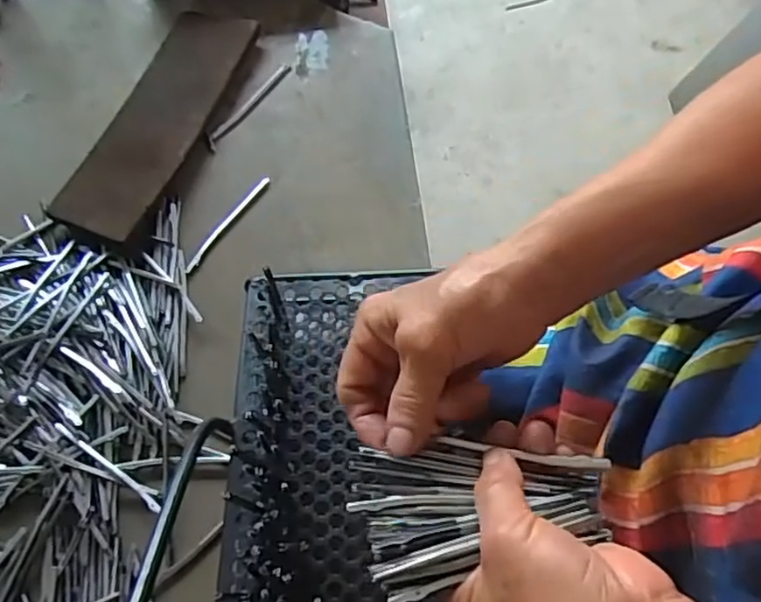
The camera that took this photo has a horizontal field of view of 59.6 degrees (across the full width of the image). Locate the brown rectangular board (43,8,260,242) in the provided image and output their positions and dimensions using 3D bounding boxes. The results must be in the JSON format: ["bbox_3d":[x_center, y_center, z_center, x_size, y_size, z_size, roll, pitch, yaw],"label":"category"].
[{"bbox_3d":[-0.194,-0.163,0.587,0.085,0.026,0.247,18,67,10],"label":"brown rectangular board"}]

